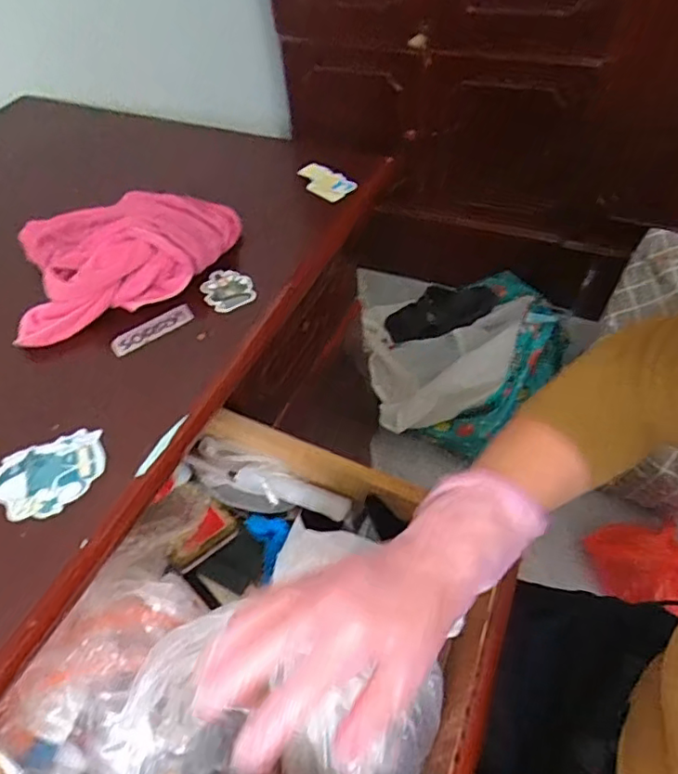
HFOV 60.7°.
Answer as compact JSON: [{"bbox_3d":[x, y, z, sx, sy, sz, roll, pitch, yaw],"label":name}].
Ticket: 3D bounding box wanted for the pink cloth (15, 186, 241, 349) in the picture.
[{"bbox_3d":[-0.213,-0.146,0.565,0.213,0.059,0.157,-22,52,-12],"label":"pink cloth"}]

